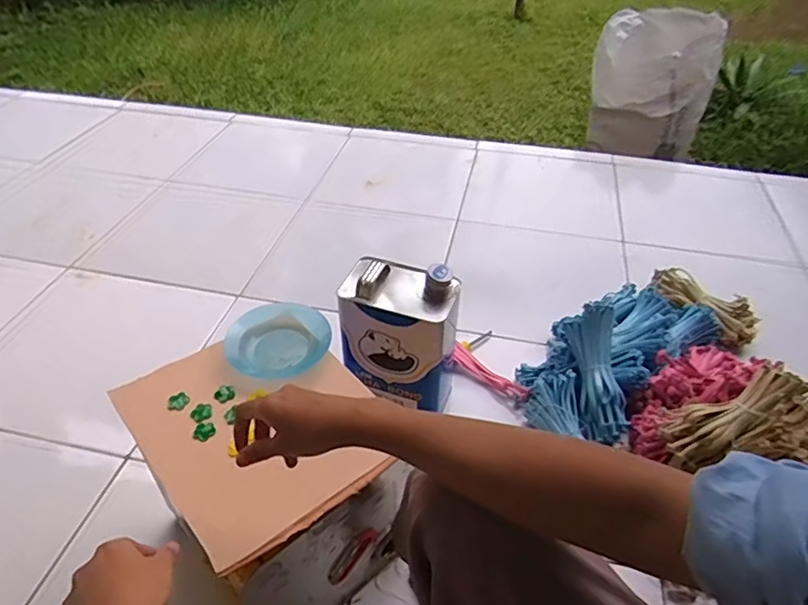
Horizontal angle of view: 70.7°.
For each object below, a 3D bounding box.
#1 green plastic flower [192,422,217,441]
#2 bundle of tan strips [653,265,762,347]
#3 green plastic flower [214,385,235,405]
[{"bbox_3d":[-0.225,0.145,0.641,0.024,0.004,0.024,0,43,0],"label":"green plastic flower"},{"bbox_3d":[0.585,-0.001,1.126,0.091,0.048,0.226,-25,48,-24],"label":"bundle of tan strips"},{"bbox_3d":[-0.213,0.108,0.676,0.023,0.005,0.025,0,43,0],"label":"green plastic flower"}]

